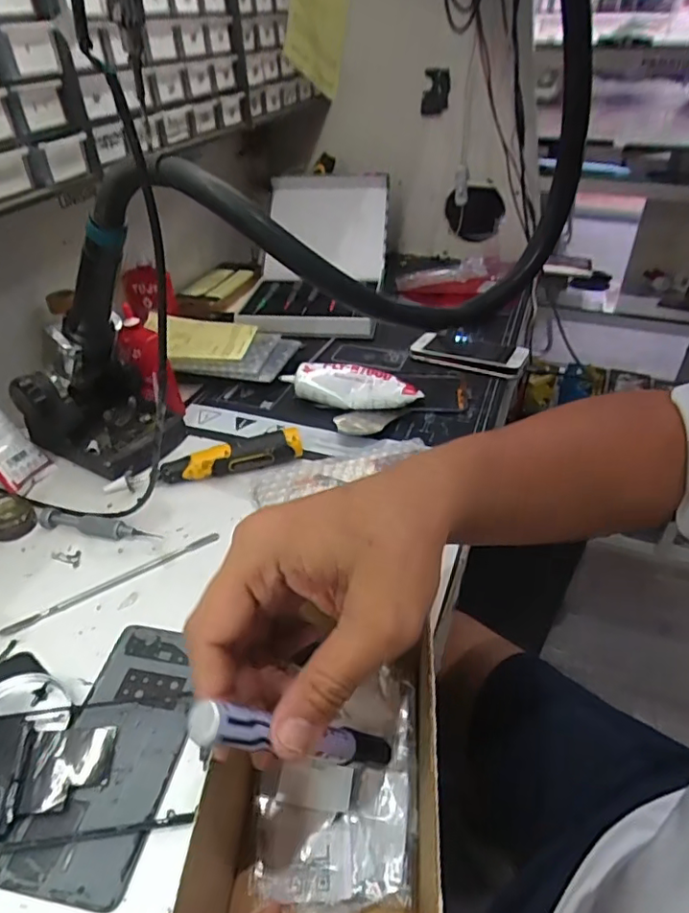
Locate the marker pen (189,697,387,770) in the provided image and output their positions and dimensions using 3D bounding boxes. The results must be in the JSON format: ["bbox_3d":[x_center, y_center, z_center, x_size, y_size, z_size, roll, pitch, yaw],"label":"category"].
[{"bbox_3d":[-0.015,0.126,0.252,0.016,0.137,0.014,-47,46,0],"label":"marker pen"}]

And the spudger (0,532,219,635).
[{"bbox_3d":[-0.177,0.096,0.447,0.167,0.004,0.011,-25,42,-27],"label":"spudger"}]

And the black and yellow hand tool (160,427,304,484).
[{"bbox_3d":[-0.107,0.001,0.544,0.132,0.027,0.022,-12,39,-14],"label":"black and yellow hand tool"}]

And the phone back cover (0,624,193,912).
[{"bbox_3d":[-0.135,0.171,0.346,0.071,0.008,0.155,4,39,7],"label":"phone back cover"}]

